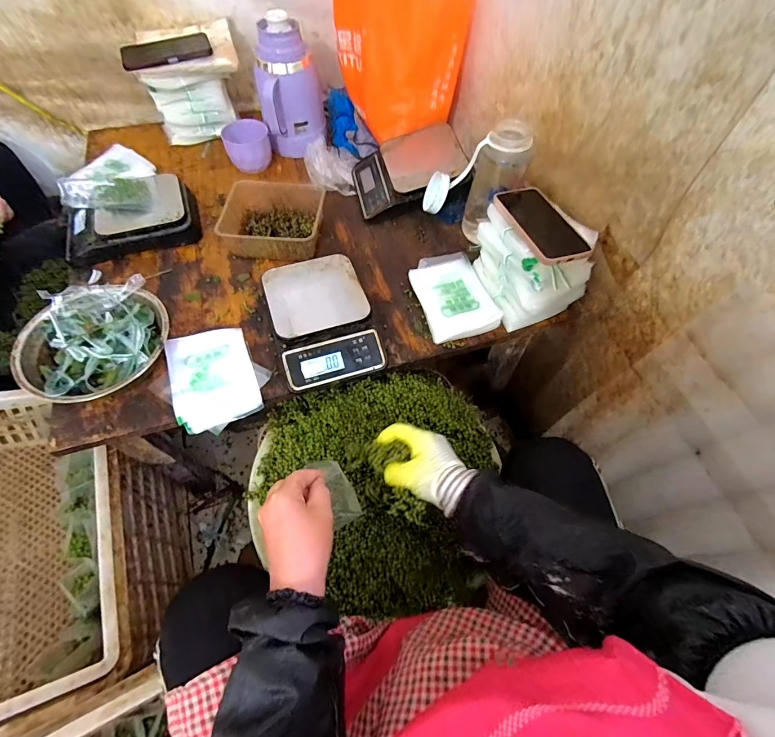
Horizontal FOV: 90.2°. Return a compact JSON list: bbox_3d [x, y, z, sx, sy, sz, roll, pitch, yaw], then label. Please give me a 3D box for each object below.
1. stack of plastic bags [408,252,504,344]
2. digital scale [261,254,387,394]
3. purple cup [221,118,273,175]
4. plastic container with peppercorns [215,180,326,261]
[{"bbox_3d":[0.109,-0.123,0.648,0.113,0.032,0.160,-15,62,-10],"label":"stack of plastic bags"},{"bbox_3d":[-0.102,-0.079,0.601,0.146,0.058,0.208,-16,62,-11],"label":"digital scale"},{"bbox_3d":[-0.291,-0.466,0.811,0.093,0.075,0.086,-10,61,-7],"label":"purple cup"},{"bbox_3d":[-0.207,-0.268,0.700,0.172,0.057,0.146,3,60,0],"label":"plastic container with peppercorns"}]

